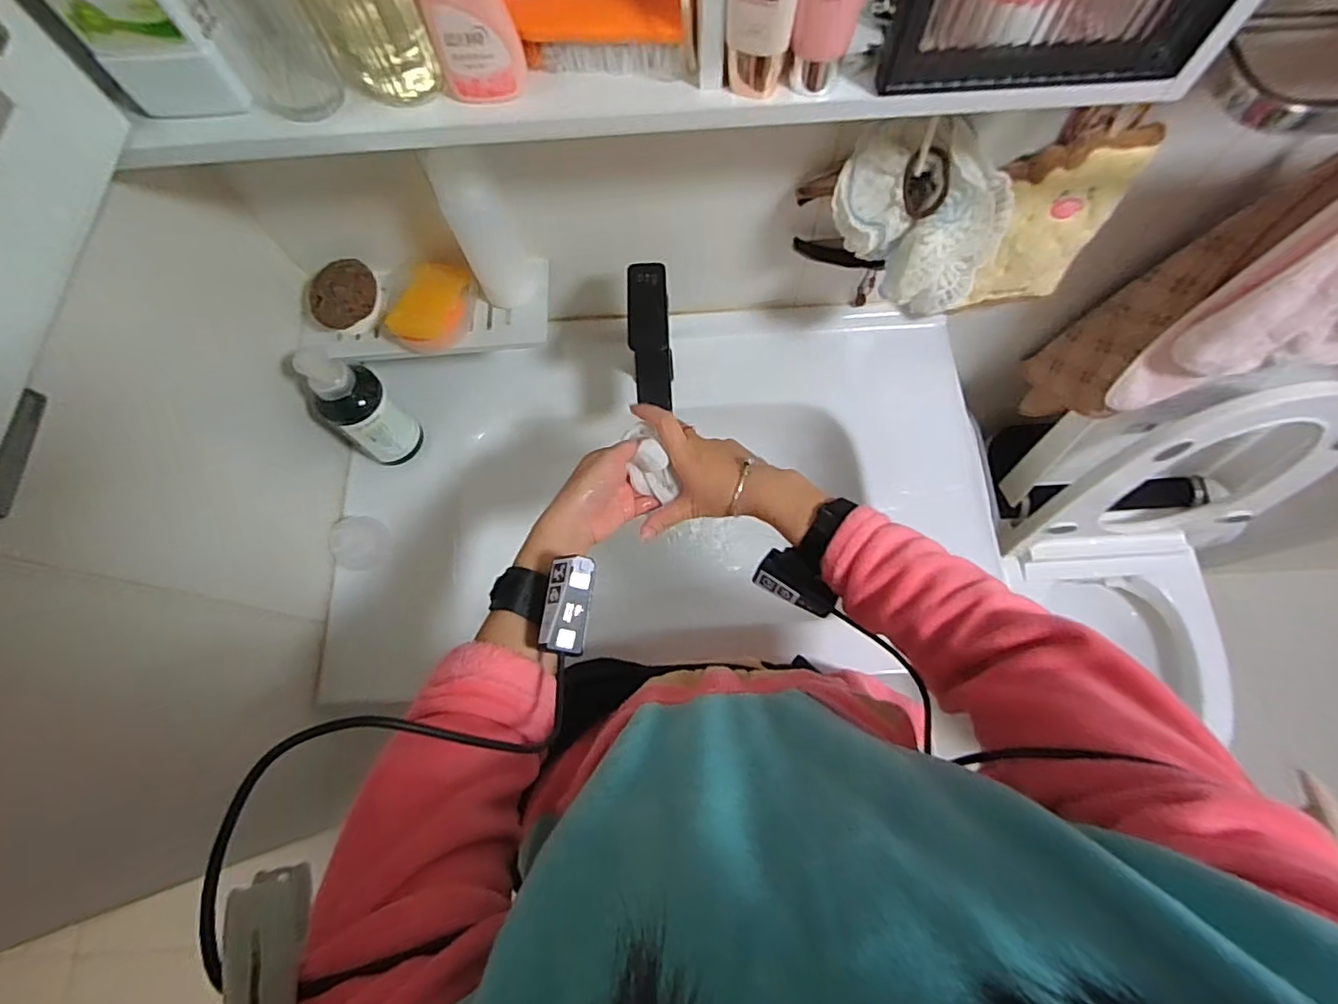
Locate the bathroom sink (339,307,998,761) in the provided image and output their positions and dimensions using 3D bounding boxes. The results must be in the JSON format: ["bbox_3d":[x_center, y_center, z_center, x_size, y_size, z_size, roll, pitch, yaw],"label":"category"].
[{"bbox_3d":[0.002,-0.010,0.744,0.767,0.173,0.449,-3,71,1],"label":"bathroom sink"}]

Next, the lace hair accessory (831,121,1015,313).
[{"bbox_3d":[0.246,-0.277,0.544,0.120,0.113,0.146,-43,75,-12],"label":"lace hair accessory"}]

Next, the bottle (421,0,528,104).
[{"bbox_3d":[-0.126,-0.308,0.349,0.054,0.106,0.029,-4,71,0],"label":"bottle"}]

